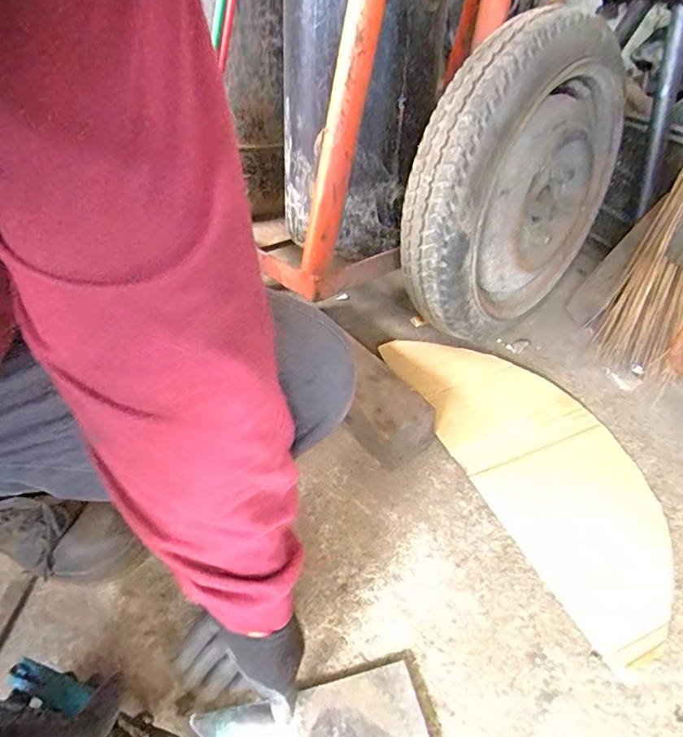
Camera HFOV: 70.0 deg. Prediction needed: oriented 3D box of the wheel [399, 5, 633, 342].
[{"bbox_3d":[0.263,-0.267,0.752,0.138,0.404,0.408,31,53,33],"label":"wheel"}]

